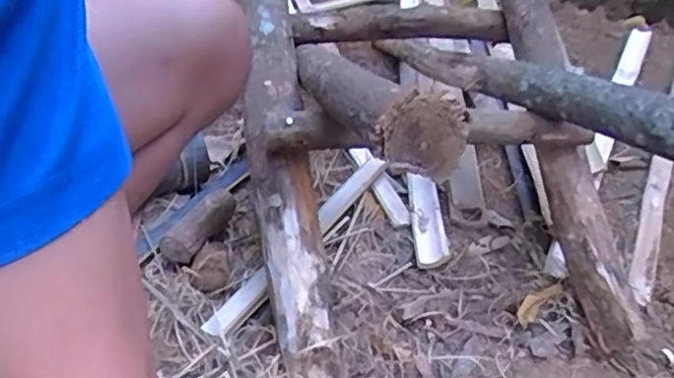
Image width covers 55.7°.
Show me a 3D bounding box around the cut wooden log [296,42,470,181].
[{"bbox_3d":[0.003,-0.093,0.584,0.056,0.056,0.368,-7,22,-16],"label":"cut wooden log"}]

